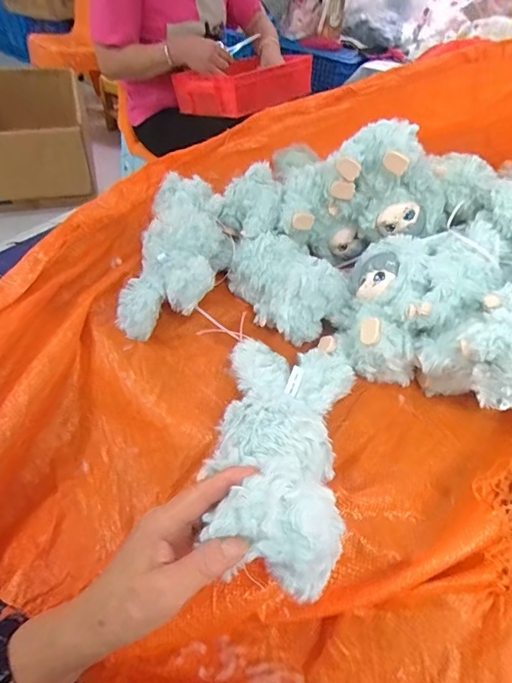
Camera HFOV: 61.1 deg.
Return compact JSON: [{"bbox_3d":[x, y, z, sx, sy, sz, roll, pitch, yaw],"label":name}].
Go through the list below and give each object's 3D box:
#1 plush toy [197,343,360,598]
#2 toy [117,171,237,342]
[{"bbox_3d":[0.023,0.076,0.358,0.107,0.074,0.218,8,34,3],"label":"plush toy"},{"bbox_3d":[-0.089,-0.111,0.505,0.113,0.076,0.223,9,59,4],"label":"toy"}]

